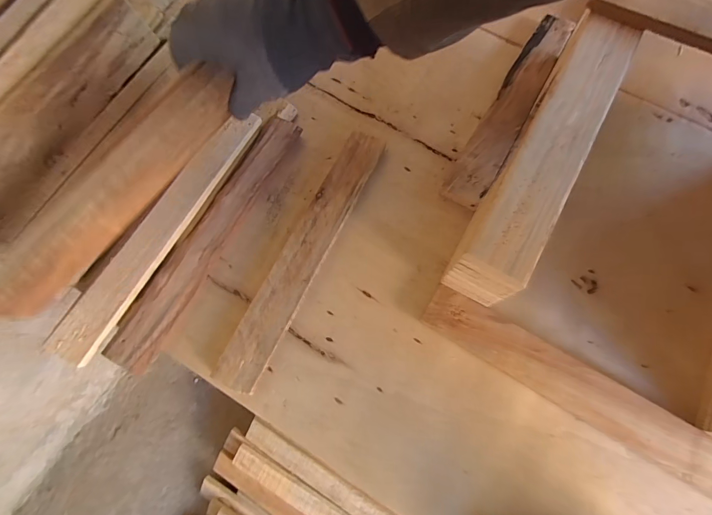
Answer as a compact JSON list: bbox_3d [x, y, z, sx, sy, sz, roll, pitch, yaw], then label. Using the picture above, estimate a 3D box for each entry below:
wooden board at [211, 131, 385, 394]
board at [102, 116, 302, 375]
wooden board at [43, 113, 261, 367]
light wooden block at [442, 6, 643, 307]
[{"bbox_3d":[-0.058,-0.010,0.423,0.048,0.020,0.342,25,74,9],"label":"wooden board"},{"bbox_3d":[-0.171,-0.032,0.430,0.055,0.027,0.344,26,74,10],"label":"board"},{"bbox_3d":[-0.225,-0.039,0.410,0.048,0.011,0.336,32,75,-11],"label":"wooden board"},{"bbox_3d":[0.199,-0.110,0.381,0.066,0.081,0.332,29,74,10],"label":"light wooden block"}]

